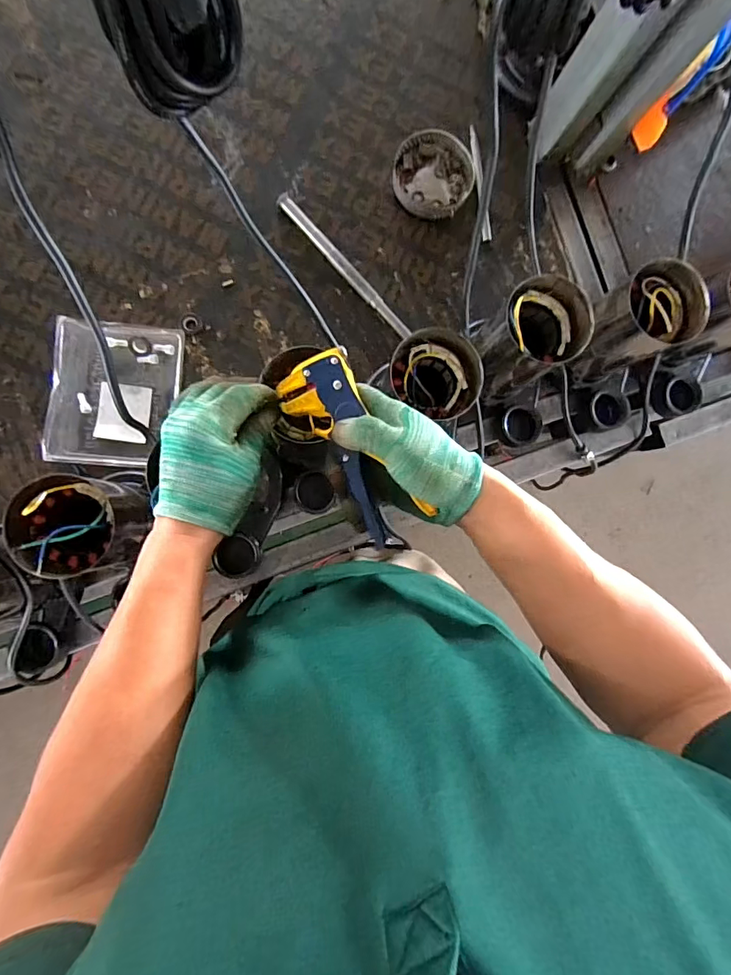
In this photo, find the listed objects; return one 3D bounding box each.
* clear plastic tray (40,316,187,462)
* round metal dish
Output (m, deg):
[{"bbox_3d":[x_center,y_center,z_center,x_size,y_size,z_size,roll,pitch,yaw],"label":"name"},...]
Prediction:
[{"bbox_3d":[-0.303,-0.113,0.562,0.141,0.027,0.170,6,86,-5],"label":"clear plastic tray"},{"bbox_3d":[0.090,-0.422,0.621,0.105,0.022,0.114,0,87,-5],"label":"round metal dish"}]

